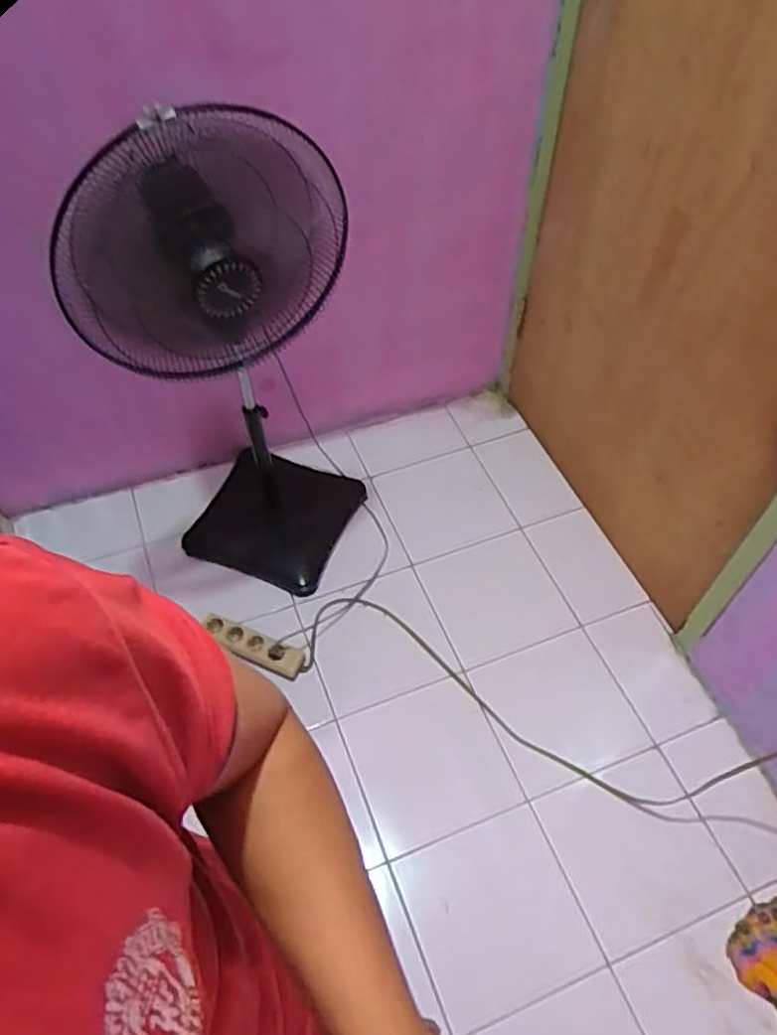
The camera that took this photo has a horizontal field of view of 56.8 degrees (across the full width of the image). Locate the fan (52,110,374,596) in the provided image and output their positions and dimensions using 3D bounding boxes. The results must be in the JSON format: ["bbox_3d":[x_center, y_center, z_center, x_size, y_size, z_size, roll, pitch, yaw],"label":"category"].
[{"bbox_3d":[-0.275,-0.273,1.381,0.401,1.017,0.348,-4,55,-3],"label":"fan"}]

